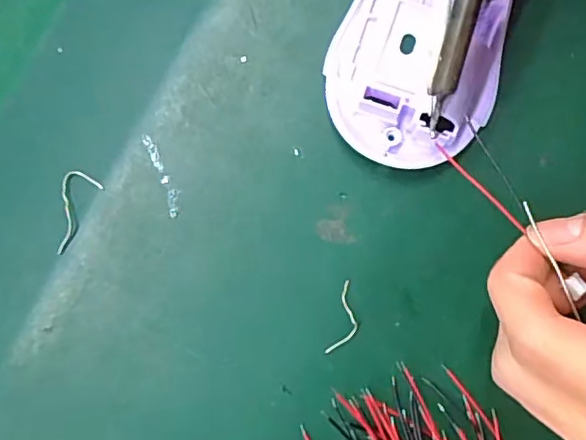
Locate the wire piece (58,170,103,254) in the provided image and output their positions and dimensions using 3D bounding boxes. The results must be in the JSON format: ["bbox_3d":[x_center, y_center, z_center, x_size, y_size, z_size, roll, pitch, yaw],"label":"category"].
[{"bbox_3d":[-0.082,-0.004,0.210,0.014,0.004,0.029,28,81,5],"label":"wire piece"}]

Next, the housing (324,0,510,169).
[{"bbox_3d":[0.049,-0.065,0.223,0.062,0.009,0.092,22,80,4],"label":"housing"}]

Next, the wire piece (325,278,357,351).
[{"bbox_3d":[0.019,0.035,0.207,0.008,0.004,0.026,17,80,3],"label":"wire piece"}]

